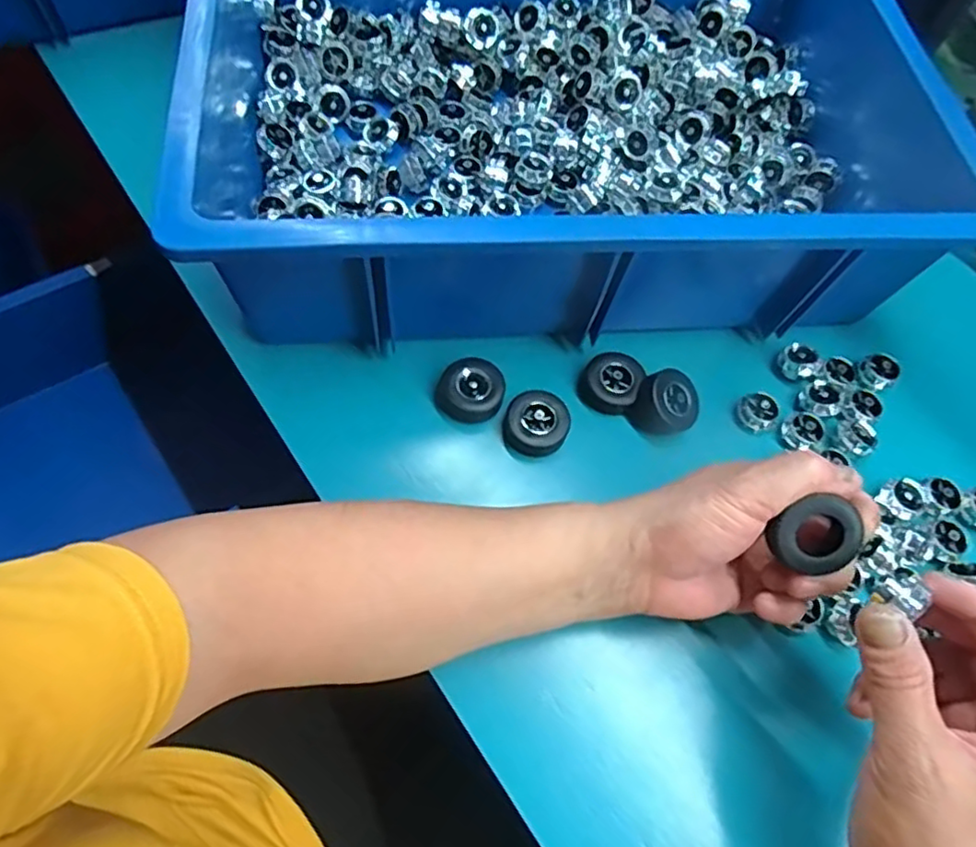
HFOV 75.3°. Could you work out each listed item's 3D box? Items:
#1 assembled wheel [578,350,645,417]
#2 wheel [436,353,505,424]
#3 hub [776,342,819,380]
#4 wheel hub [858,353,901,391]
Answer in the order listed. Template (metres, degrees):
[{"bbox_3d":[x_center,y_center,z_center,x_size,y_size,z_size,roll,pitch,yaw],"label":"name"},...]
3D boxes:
[{"bbox_3d":[0.075,-0.025,0.387,0.035,0.014,0.035,1,65,-3],"label":"assembled wheel"},{"bbox_3d":[-0.009,-0.020,0.376,0.037,0.018,0.035,1,65,-3],"label":"wheel"},{"bbox_3d":[0.197,-0.040,0.401,0.022,0.015,0.018,42,70,15],"label":"hub"},{"bbox_3d":[0.252,-0.034,0.408,0.020,0.012,0.022,1,65,-3],"label":"wheel hub"}]

